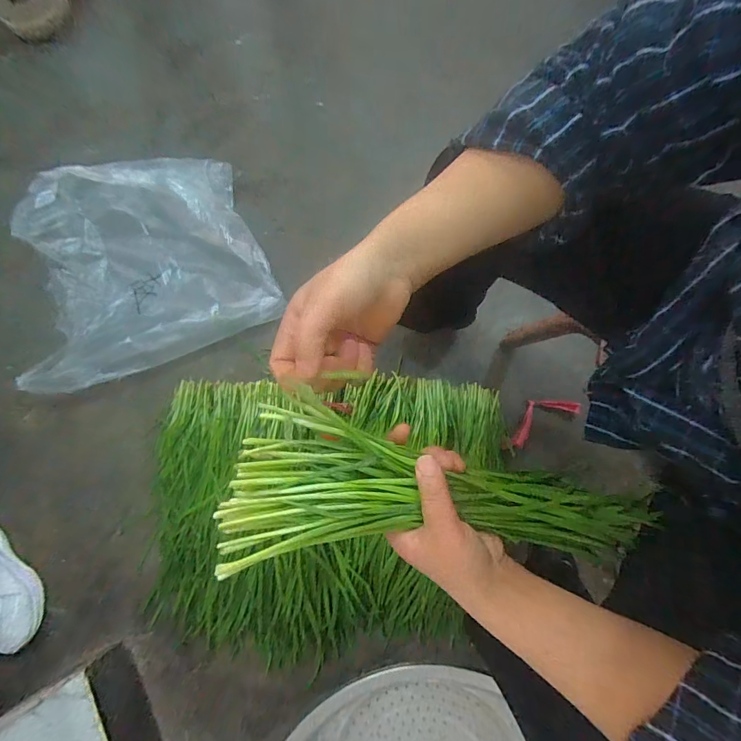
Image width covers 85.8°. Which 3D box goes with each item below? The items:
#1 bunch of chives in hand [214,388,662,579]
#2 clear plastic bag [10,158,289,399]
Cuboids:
[{"bbox_3d":[0.062,0.098,0.305,0.326,0.040,0.100,10,78,-13],"label":"bunch of chives in hand"},{"bbox_3d":[-0.492,-0.222,0.829,0.513,0.097,0.439,-22,79,-3],"label":"clear plastic bag"}]

